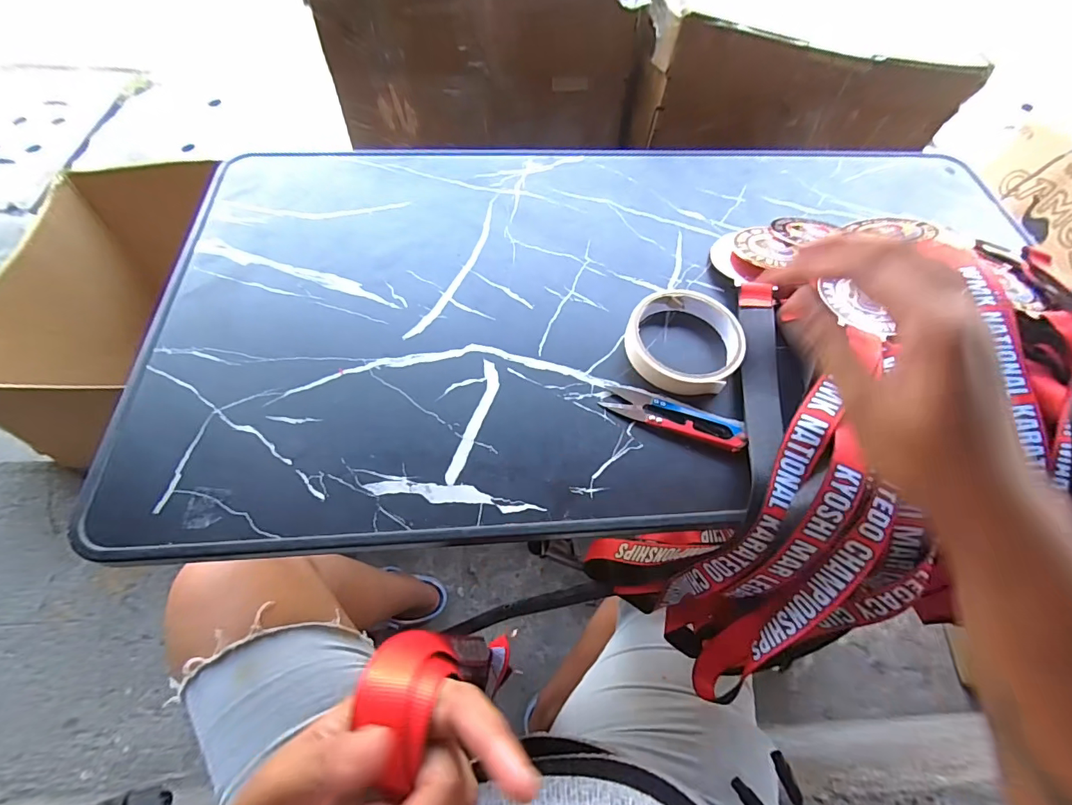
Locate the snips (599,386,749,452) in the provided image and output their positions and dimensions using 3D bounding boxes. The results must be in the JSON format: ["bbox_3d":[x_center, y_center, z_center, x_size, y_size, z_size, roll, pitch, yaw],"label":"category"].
[{"bbox_3d":[0.099,0.009,0.331,0.101,0.010,0.025,18,62,7],"label":"snips"}]

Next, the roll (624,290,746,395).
[{"bbox_3d":[0.114,-0.048,0.358,0.087,0.020,0.081,1,61,-3],"label":"roll"}]

